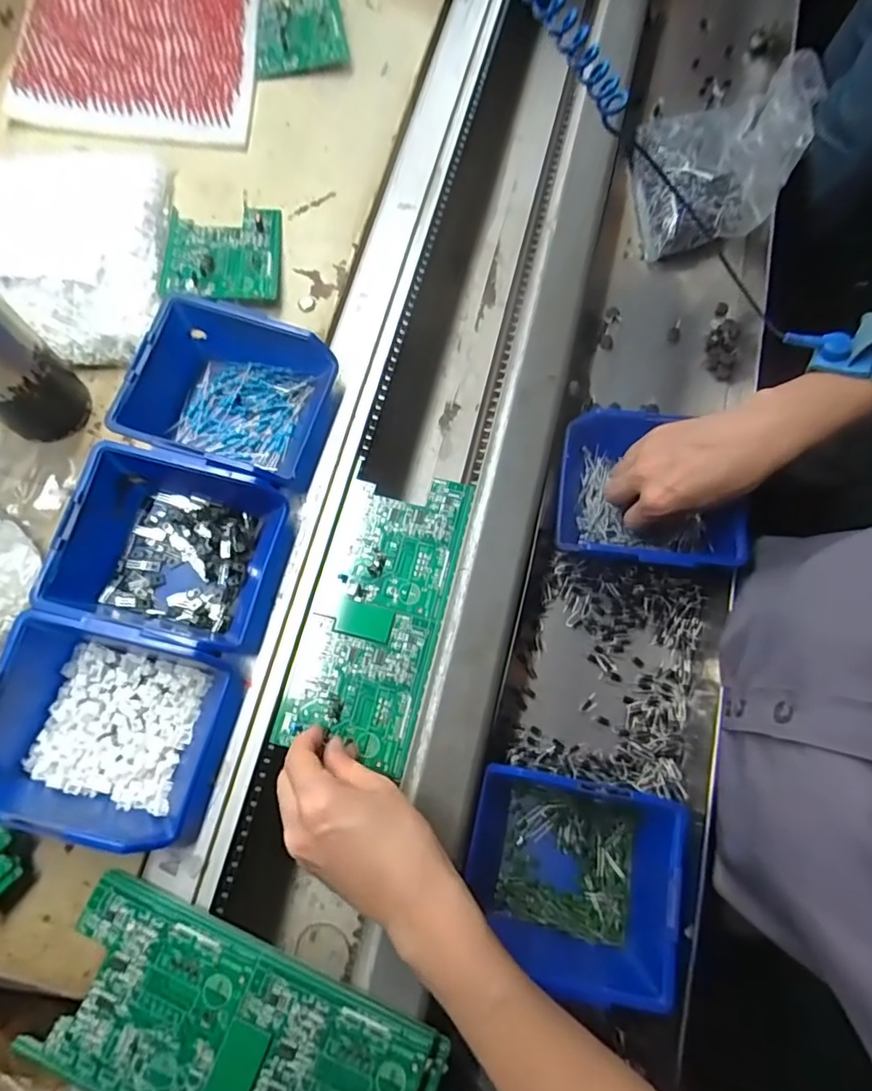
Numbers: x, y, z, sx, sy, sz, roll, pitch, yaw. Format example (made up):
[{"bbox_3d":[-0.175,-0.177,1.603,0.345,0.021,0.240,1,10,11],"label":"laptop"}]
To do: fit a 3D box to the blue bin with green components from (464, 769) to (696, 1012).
[{"bbox_3d":[0.093,0.220,0.381,0.136,0.060,0.121,13,74,4],"label":"blue bin with green components"}]

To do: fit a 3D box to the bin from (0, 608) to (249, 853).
[{"bbox_3d":[-0.213,0.115,0.360,0.143,0.062,0.118,14,74,4],"label":"bin"}]

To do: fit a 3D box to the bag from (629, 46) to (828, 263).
[{"bbox_3d":[0.269,-0.377,0.528,0.143,0.100,0.148,-9,74,-3],"label":"bag"}]

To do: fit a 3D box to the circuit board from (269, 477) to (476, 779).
[{"bbox_3d":[-0.042,0.045,0.417,0.096,0.005,0.210,16,75,4],"label":"circuit board"}]

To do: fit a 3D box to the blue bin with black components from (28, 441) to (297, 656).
[{"bbox_3d":[-0.183,0.003,0.391,0.140,0.060,0.122,13,74,4],"label":"blue bin with black components"}]

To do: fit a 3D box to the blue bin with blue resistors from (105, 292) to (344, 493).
[{"bbox_3d":[-0.154,-0.112,0.427,0.139,0.061,0.122,16,74,4],"label":"blue bin with blue resistors"}]

